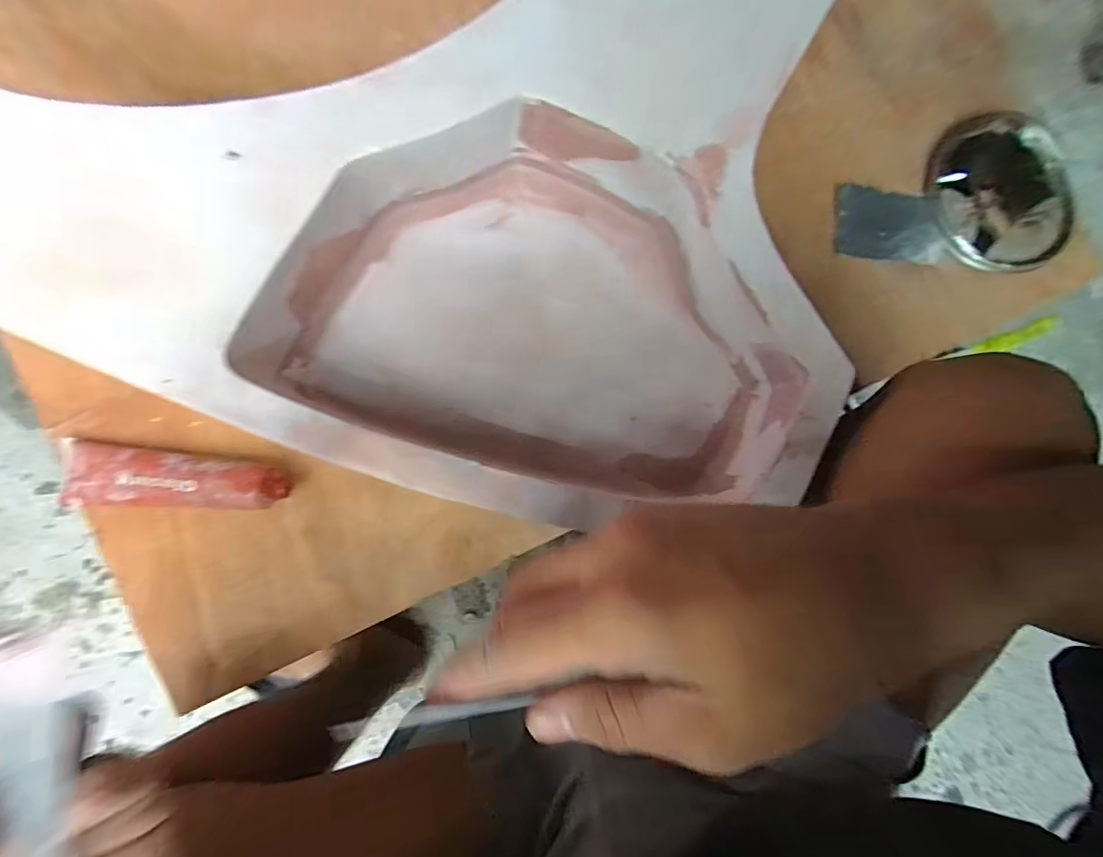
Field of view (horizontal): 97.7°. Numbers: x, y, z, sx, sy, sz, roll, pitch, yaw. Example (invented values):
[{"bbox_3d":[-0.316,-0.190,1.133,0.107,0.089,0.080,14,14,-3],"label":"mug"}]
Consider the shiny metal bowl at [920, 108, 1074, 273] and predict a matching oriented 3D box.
[{"bbox_3d":[0.462,-0.240,0.481,0.168,0.021,0.157,0,88,-7],"label":"shiny metal bowl"}]

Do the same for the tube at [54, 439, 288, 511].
[{"bbox_3d":[-0.296,0.042,0.374,0.169,0.031,0.047,8,87,-7],"label":"tube"}]

